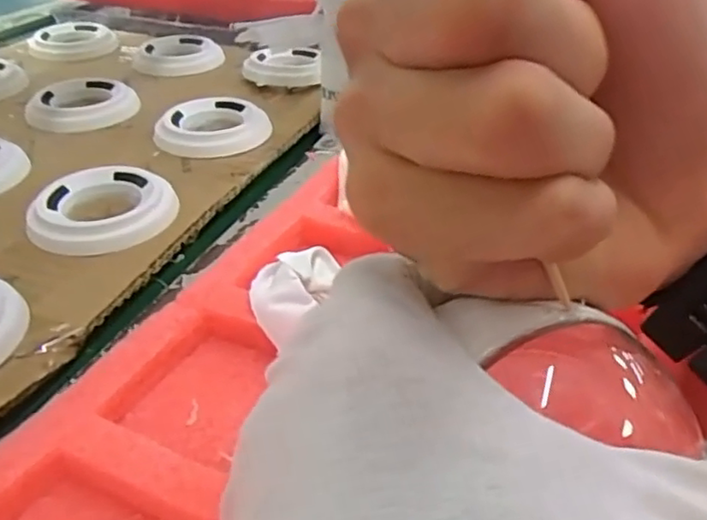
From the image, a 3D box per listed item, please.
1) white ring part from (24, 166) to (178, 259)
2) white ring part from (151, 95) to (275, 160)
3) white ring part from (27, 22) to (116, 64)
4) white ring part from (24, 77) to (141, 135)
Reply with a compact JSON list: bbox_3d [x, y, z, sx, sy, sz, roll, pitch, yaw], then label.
[{"bbox_3d":[-0.127,-0.026,0.317,0.069,0.013,0.069,-16,38,-23],"label":"white ring part"},{"bbox_3d":[-0.088,-0.086,0.397,0.068,0.011,0.065,0,35,-1],"label":"white ring part"},{"bbox_3d":[-0.239,-0.187,0.536,0.067,0.016,0.067,-11,36,-16],"label":"white ring part"},{"bbox_3d":[-0.184,-0.107,0.425,0.069,0.011,0.067,-16,38,-23],"label":"white ring part"}]

